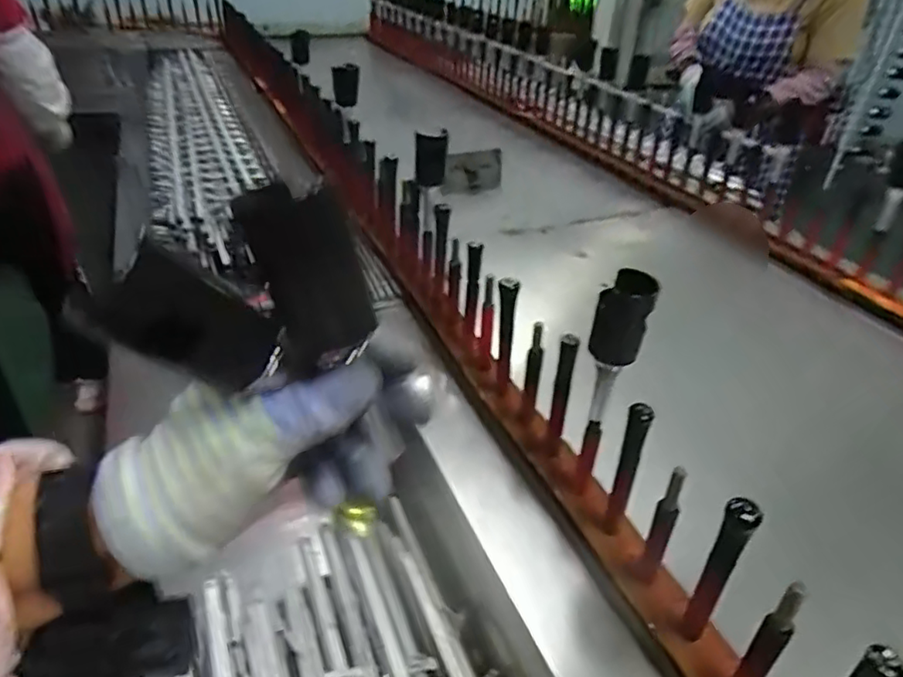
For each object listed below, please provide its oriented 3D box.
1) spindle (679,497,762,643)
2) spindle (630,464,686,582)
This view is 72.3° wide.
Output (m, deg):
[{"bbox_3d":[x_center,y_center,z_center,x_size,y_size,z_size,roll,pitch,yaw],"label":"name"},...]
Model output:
[{"bbox_3d":[0.182,0.166,0.430,0.019,0.148,0.017,26,38,29],"label":"spindle"},{"bbox_3d":[0.163,0.146,0.479,0.019,0.134,0.020,19,35,21],"label":"spindle"}]

